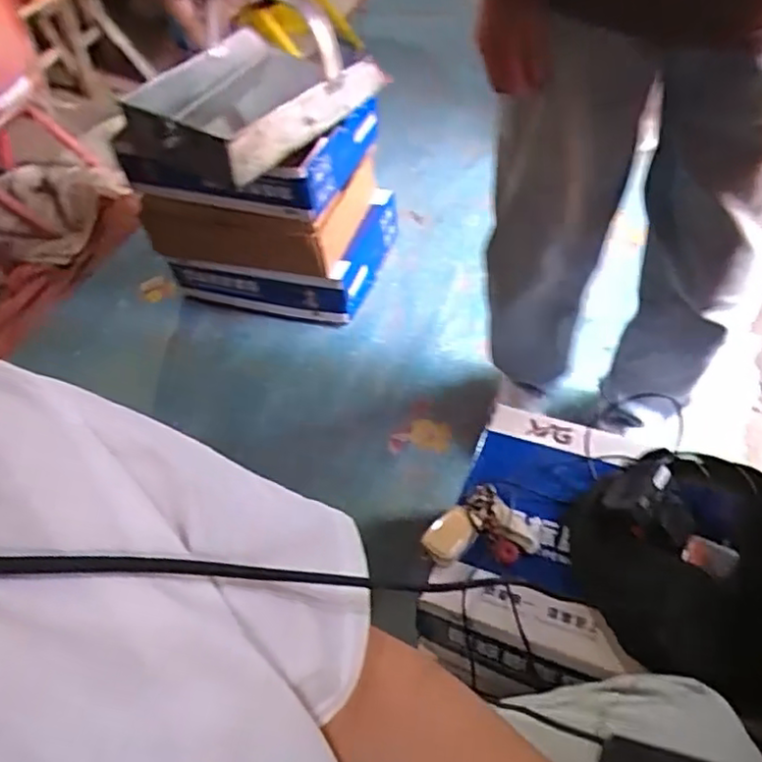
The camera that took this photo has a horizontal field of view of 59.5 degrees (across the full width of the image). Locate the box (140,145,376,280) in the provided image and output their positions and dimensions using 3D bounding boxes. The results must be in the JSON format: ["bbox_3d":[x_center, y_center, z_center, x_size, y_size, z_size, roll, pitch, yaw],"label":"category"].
[{"bbox_3d":[-0.238,-0.338,1.306,0.413,0.128,0.231,9,51,14],"label":"box"}]

